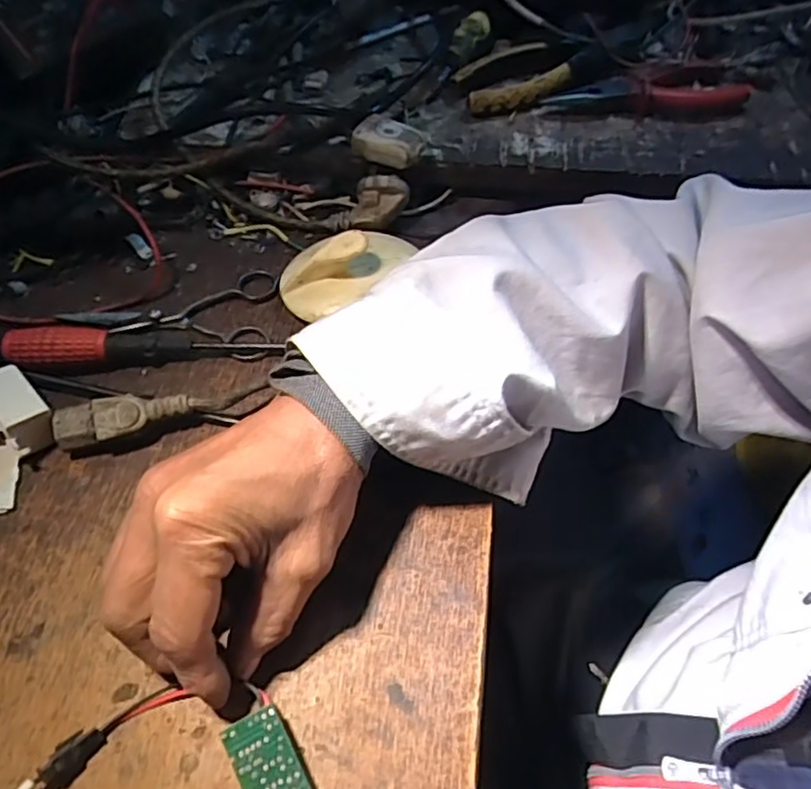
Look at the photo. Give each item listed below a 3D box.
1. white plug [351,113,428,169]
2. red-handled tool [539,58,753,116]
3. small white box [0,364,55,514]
[{"bbox_3d":[-0.010,-0.171,0.416,0.045,0.017,0.030,22,61,12],"label":"white plug"},{"bbox_3d":[0.183,-0.221,0.455,0.155,0.014,0.055,-15,60,-10],"label":"red-handled tool"},{"bbox_3d":[-0.205,0.024,0.316,0.043,0.028,0.072,6,56,4],"label":"small white box"}]

